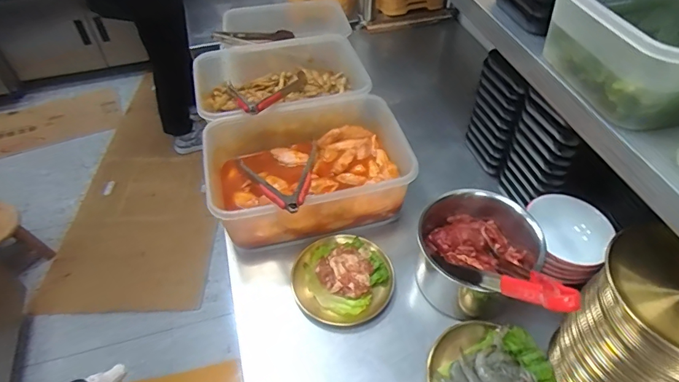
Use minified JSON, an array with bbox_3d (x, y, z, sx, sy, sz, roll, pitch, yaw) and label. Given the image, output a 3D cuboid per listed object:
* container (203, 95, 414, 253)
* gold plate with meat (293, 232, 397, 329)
[{"bbox_3d":[-0.055,-0.036,0.804,0.352,0.117,0.277,-14,50,-11],"label":"container"},{"bbox_3d":[0.005,0.138,0.718,0.156,0.032,0.156,-1,48,1],"label":"gold plate with meat"}]

